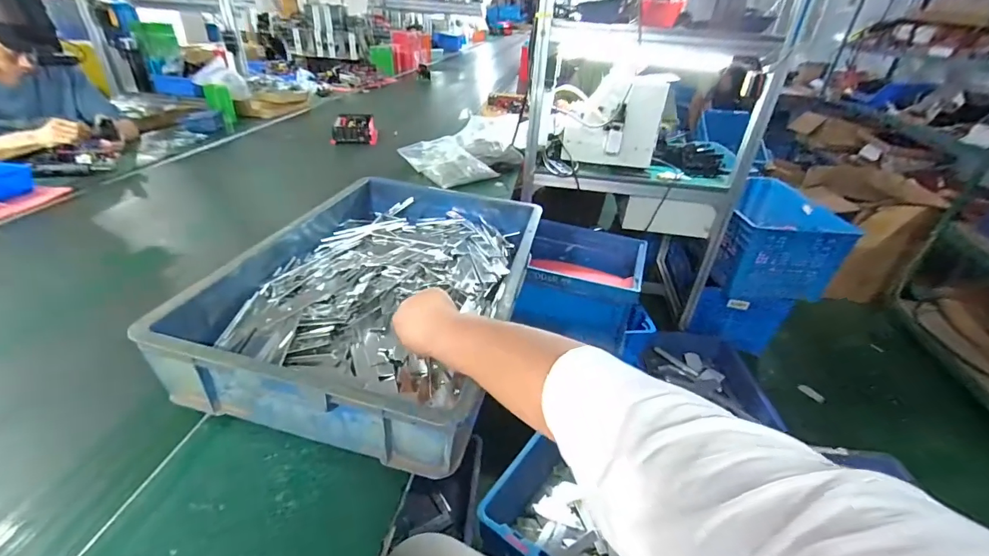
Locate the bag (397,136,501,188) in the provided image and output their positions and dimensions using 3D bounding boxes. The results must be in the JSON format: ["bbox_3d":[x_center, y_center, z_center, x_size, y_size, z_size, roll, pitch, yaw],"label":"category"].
[{"bbox_3d":[-0.159,-0.383,1.421,0.207,0.092,0.292,-20,39,-32],"label":"bag"}]

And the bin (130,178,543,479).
[{"bbox_3d":[-0.175,0.006,0.735,0.401,0.129,0.600,9,33,8],"label":"bin"}]

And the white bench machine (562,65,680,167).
[{"bbox_3d":[0.431,-0.584,1.537,0.329,0.287,0.231,9,33,8],"label":"white bench machine"}]

